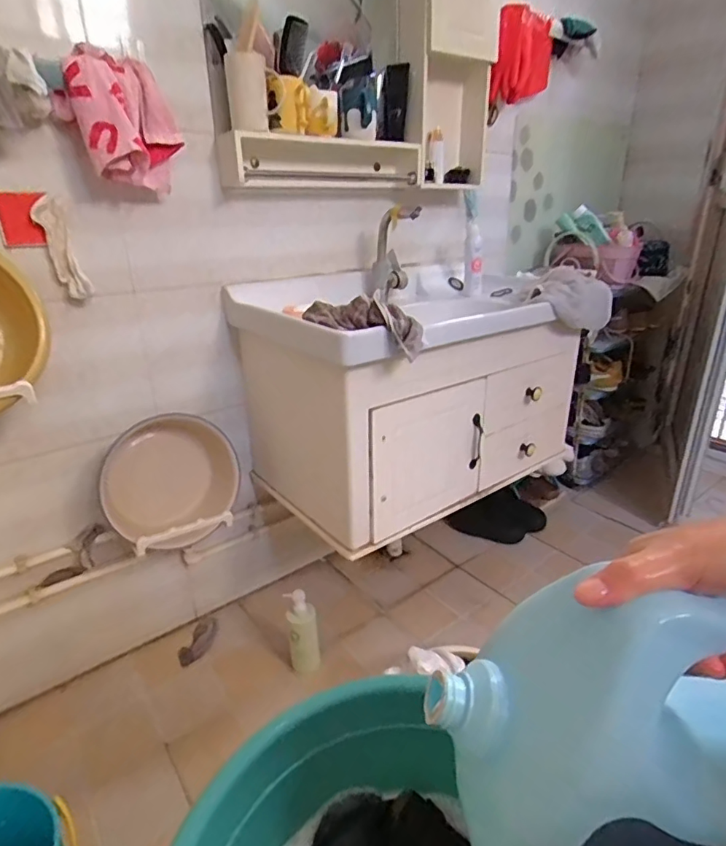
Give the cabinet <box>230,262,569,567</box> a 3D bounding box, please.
[{"bbox_3d":[0.134,-0.103,1.265,0.746,0.475,0.470,-19,29,-35],"label":"cabinet"}]

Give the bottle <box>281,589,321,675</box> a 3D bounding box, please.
[{"bbox_3d":[-0.142,0.500,1.202,0.071,0.206,0.070,-5,24,-8],"label":"bottle"}]

